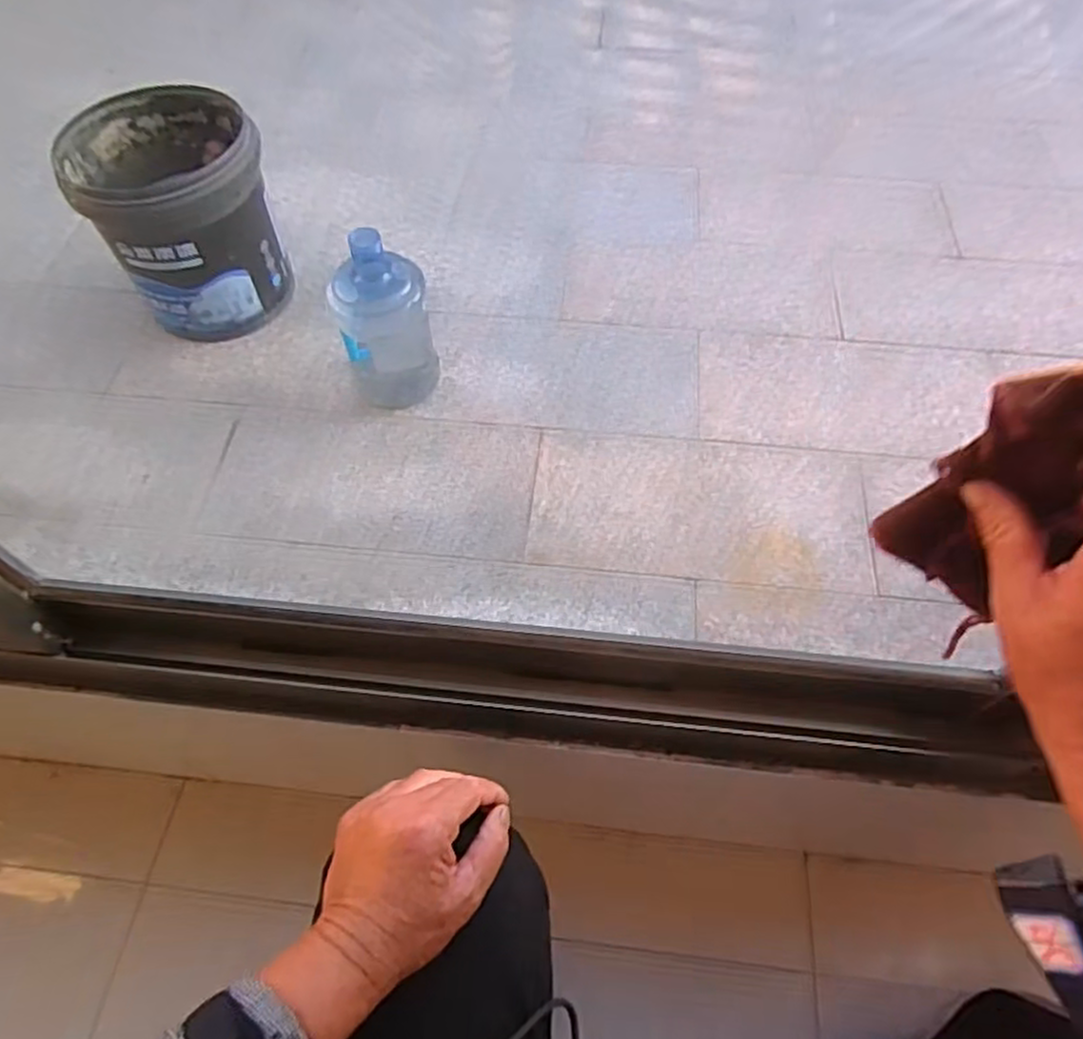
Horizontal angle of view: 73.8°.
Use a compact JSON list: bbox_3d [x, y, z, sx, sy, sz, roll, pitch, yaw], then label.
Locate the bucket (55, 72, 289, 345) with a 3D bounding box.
[{"bbox_3d":[-0.742,-0.630,1.540,0.361,0.364,0.371,-26,62,-15],"label":"bucket"}]

